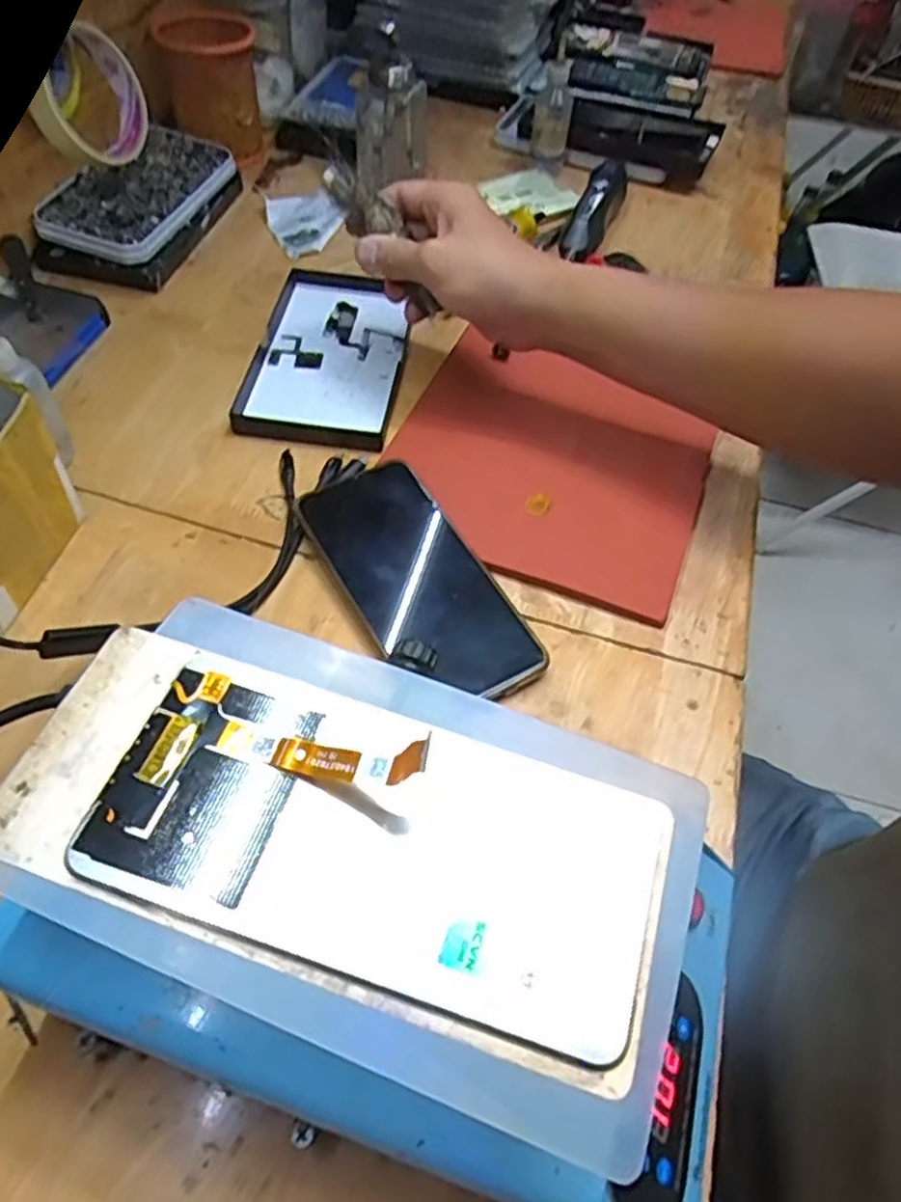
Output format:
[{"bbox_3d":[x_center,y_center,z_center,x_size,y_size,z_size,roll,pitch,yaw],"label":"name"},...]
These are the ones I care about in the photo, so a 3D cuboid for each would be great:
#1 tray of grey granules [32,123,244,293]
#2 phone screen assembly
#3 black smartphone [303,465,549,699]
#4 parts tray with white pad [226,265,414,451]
[{"bbox_3d":[-0.255,-0.334,0.641,0.111,0.039,0.198,18,56,9],"label":"tray of grey granules"},{"bbox_3d":[-0.020,0.065,0.211,0.156,0.021,0.070,16,54,7],"label":"phone screen assembly"},{"bbox_3d":[-0.018,-0.014,0.431,0.079,0.013,0.165,-32,67,-20],"label":"black smartphone"},{"bbox_3d":[-0.086,-0.178,0.549,0.102,0.013,0.176,8,55,2],"label":"parts tray with white pad"}]

